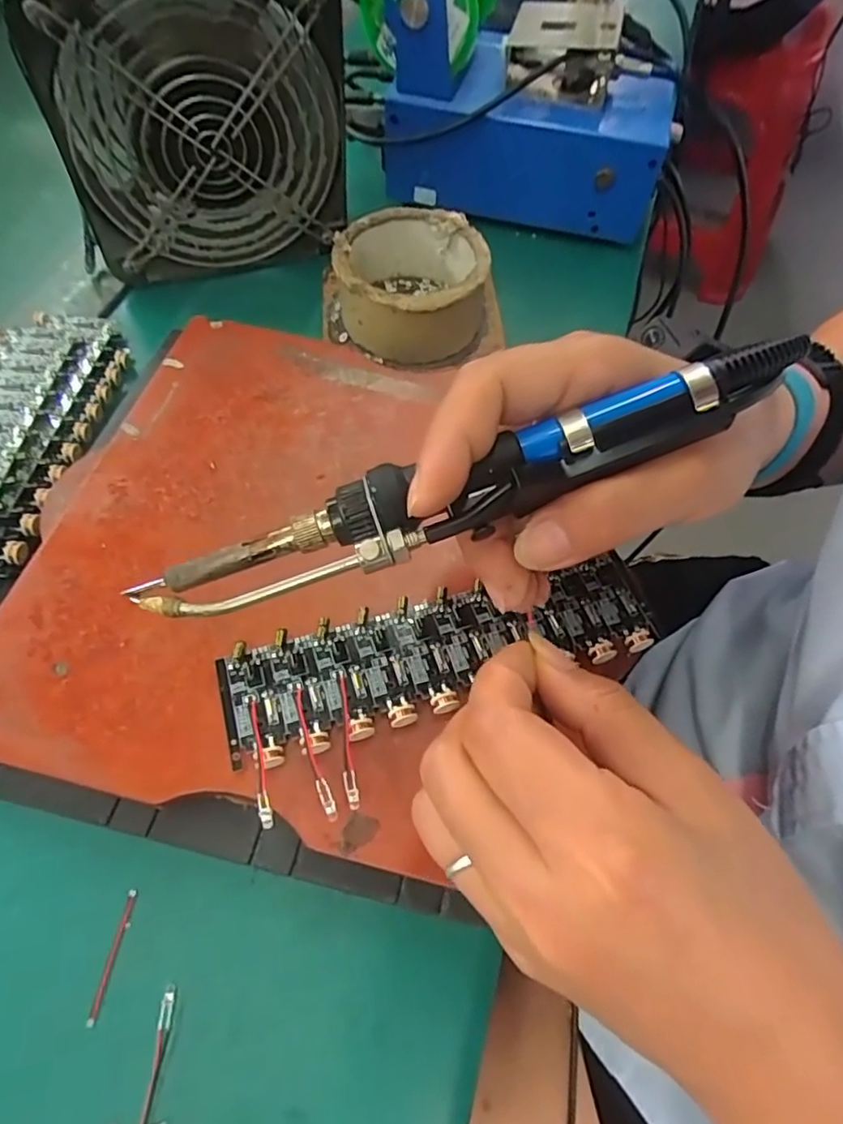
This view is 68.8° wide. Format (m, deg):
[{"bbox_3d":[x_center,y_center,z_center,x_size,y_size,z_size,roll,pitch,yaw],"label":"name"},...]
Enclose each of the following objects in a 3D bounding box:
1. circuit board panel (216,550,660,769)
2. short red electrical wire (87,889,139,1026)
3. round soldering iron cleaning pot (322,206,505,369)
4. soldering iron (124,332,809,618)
[{"bbox_3d":[0.008,0.033,0.231,0.161,0.005,0.044,-14,60,-11],"label":"circuit board panel"},{"bbox_3d":[-0.107,0.135,0.212,0.004,0.004,0.040,7,60,7],"label":"short red electrical wire"},{"bbox_3d":[-0.006,-0.161,0.364,0.104,0.051,0.086,-15,60,-6],"label":"round soldering iron cleaning pot"},{"bbox_3d":[0.006,-0.018,0.184,0.188,0.018,0.029,-20,60,2],"label":"soldering iron"}]

